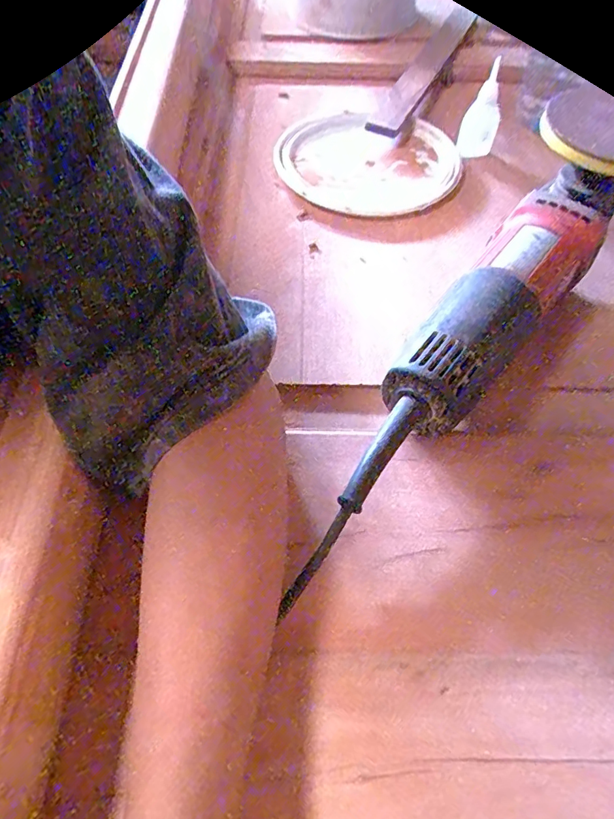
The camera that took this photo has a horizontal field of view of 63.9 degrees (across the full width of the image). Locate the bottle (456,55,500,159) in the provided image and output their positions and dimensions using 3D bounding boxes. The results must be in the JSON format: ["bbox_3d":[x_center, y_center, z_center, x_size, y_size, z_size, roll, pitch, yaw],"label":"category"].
[{"bbox_3d":[0.163,-0.277,0.454,0.031,0.073,0.038,12,59,9],"label":"bottle"}]

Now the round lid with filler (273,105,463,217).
[{"bbox_3d":[0.055,-0.247,0.476,0.164,0.021,0.157,1,55,-1],"label":"round lid with filler"}]

